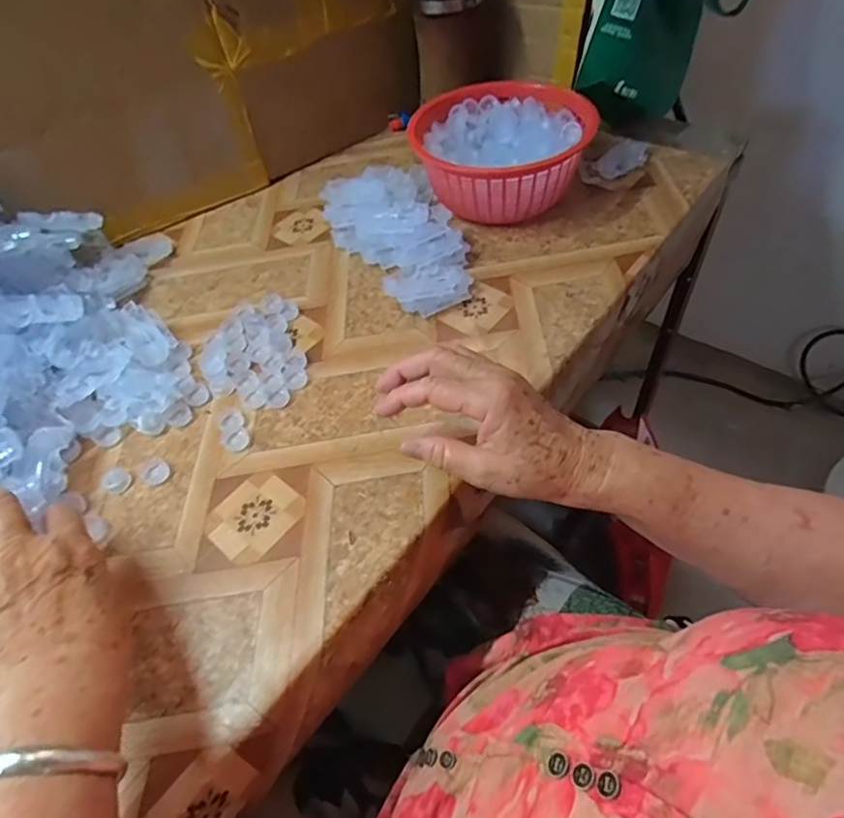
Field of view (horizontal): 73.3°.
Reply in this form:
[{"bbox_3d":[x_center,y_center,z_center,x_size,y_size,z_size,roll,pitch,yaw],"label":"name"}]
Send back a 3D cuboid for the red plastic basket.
[{"bbox_3d":[0.085,-0.269,0.605,0.169,0.081,0.185,-3,52,3],"label":"red plastic basket"}]

